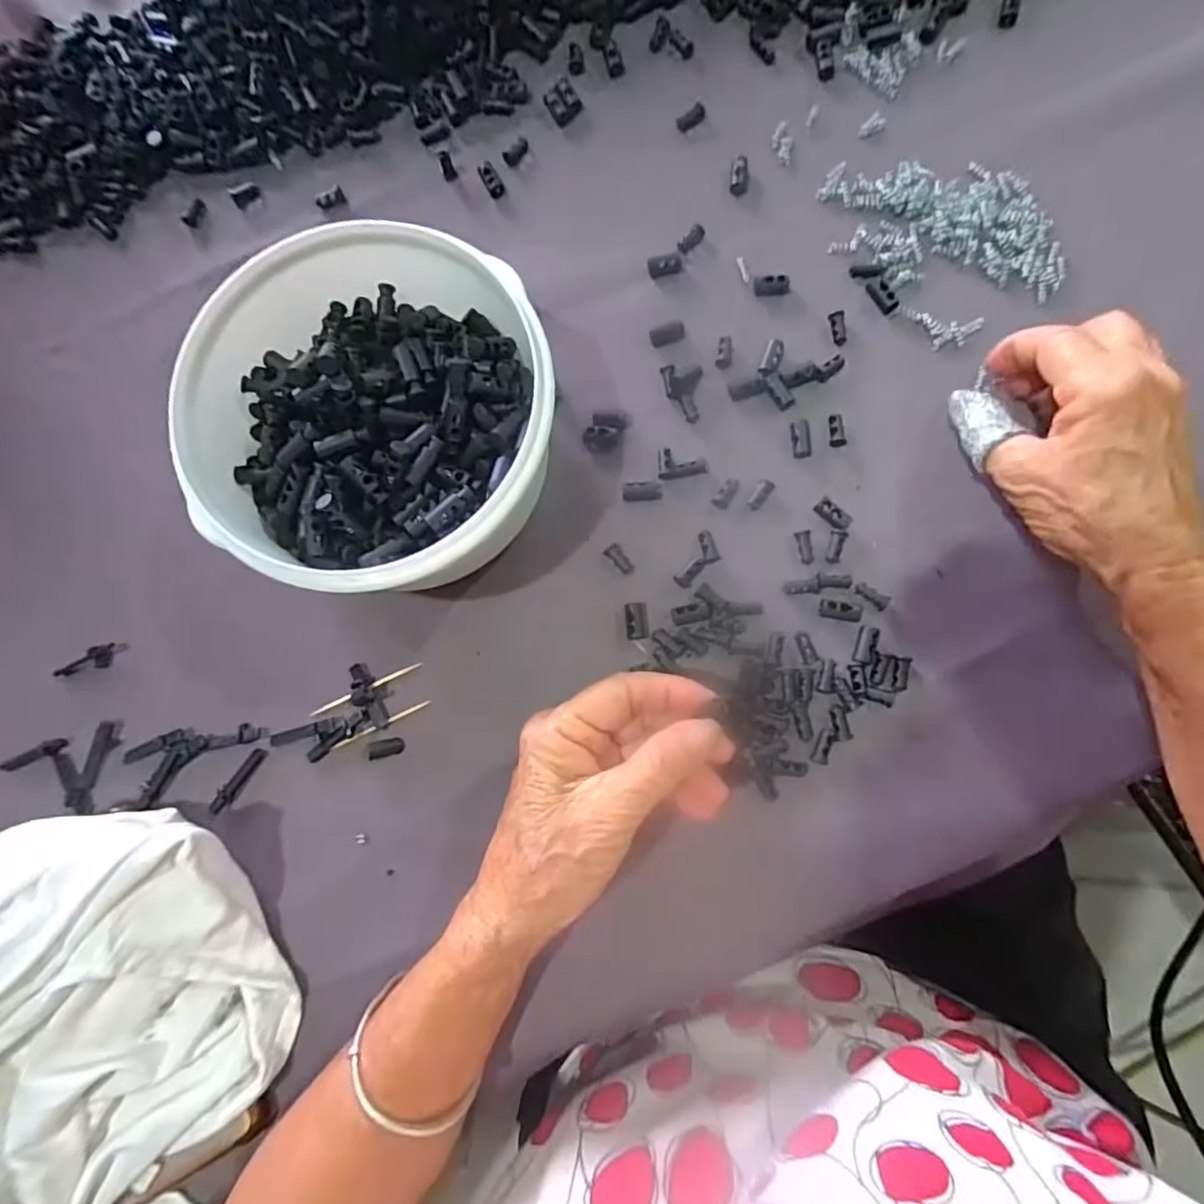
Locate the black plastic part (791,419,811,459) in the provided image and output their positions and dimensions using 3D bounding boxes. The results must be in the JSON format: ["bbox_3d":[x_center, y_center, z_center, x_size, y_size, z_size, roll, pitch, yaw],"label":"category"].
[{"bbox_3d":[0.103,-0.085,0.320,0.009,0.004,0.020,-2,80,3],"label":"black plastic part"}]

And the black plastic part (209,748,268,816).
[{"bbox_3d":[-0.184,0.090,0.311,0.008,0.007,0.036,34,84,9],"label":"black plastic part"}]

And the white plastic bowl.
[{"bbox_3d":[-0.101,-0.094,0.299,0.159,0.076,0.189,-6,80,3],"label":"white plastic bowl"}]

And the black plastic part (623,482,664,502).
[{"bbox_3d":[0.021,-0.058,0.321,0.020,0.007,0.010,-5,80,3],"label":"black plastic part"}]

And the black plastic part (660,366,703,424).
[{"bbox_3d":[0.042,-0.111,0.326,0.020,0.010,0.029,2,80,4],"label":"black plastic part"}]

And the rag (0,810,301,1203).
[{"bbox_3d":[-0.247,0.214,0.274,0.202,0.063,0.224,-7,80,2],"label":"rag"}]

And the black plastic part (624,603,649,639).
[{"bbox_3d":[0.018,0.009,0.312,0.011,0.007,0.019,-6,80,3],"label":"black plastic part"}]

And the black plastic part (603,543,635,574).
[{"bbox_3d":[0.009,-0.022,0.318,0.009,0.005,0.018,-39,80,-4],"label":"black plastic part"}]

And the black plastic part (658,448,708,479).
[{"bbox_3d":[0.042,-0.073,0.322,0.025,0.005,0.017,0,80,4],"label":"black plastic part"}]

